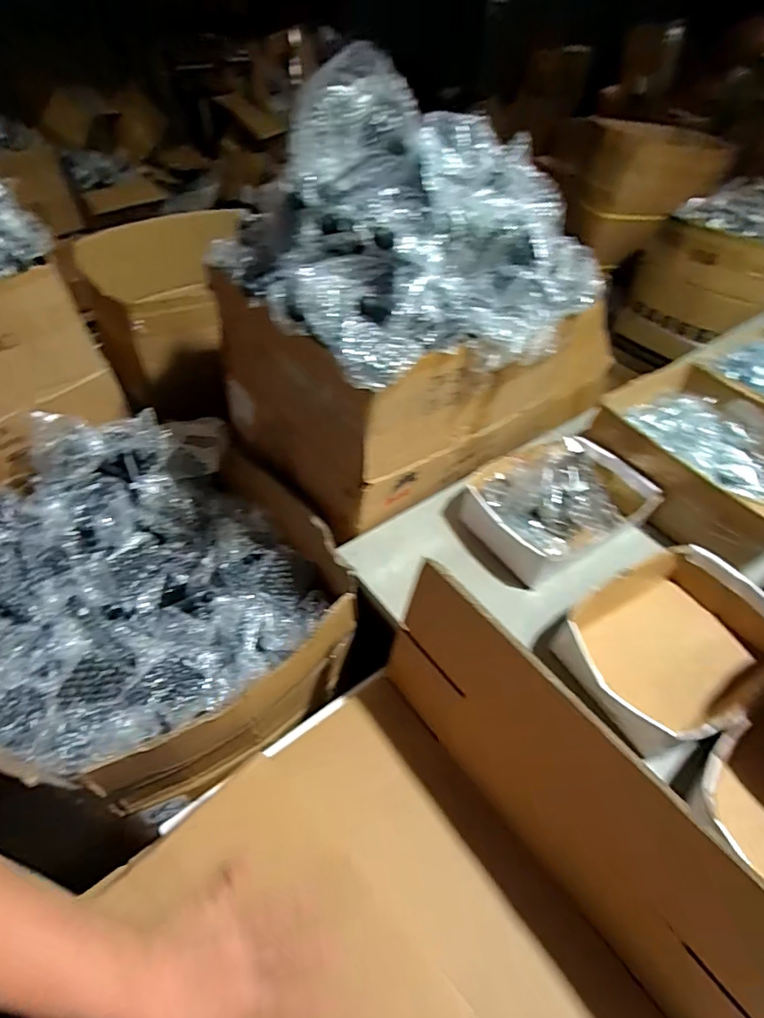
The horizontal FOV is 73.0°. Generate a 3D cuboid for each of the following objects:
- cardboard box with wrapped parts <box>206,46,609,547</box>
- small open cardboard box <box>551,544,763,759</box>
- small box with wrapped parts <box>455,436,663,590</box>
[{"bbox_3d":[0.043,-0.289,0.762,0.465,0.485,0.378,-27,54,-26],"label":"cardboard box with wrapped parts"},{"bbox_3d":[0.347,0.164,0.622,0.262,0.071,0.187,-20,51,-21],"label":"small open cardboard box"},{"bbox_3d":[0.260,-0.009,0.772,0.252,0.083,0.190,-21,51,-22],"label":"small box with wrapped parts"}]

